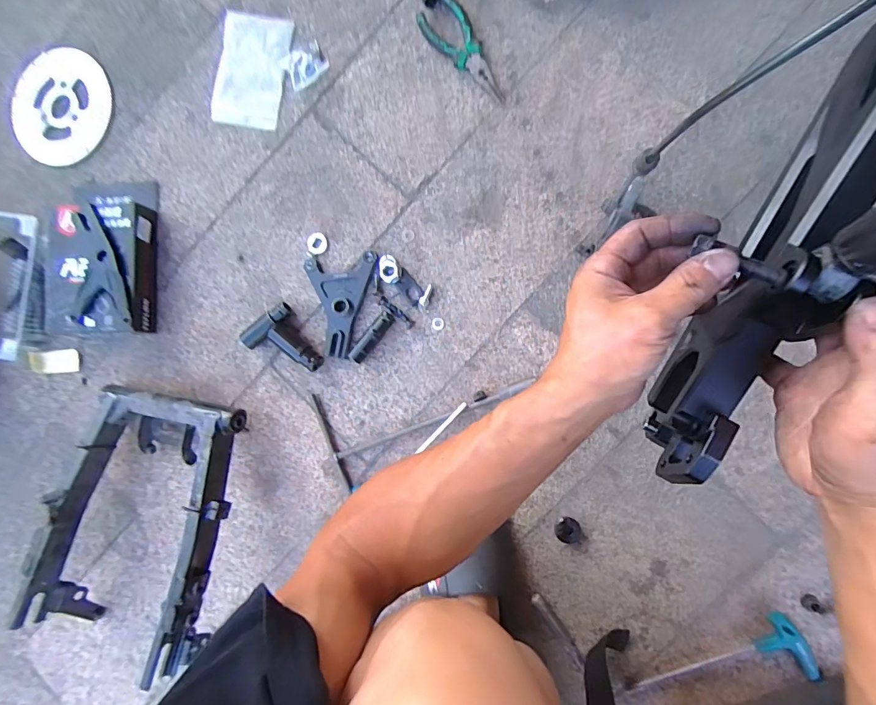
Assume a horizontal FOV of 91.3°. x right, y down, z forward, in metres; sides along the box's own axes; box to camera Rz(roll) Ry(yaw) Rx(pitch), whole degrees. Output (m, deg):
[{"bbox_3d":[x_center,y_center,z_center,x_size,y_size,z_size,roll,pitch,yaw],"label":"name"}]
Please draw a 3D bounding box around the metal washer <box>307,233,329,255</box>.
[{"bbox_3d":[-0.164,-0.148,0.584,0.029,0.004,0.029,0,89,10],"label":"metal washer"}]

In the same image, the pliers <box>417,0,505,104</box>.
[{"bbox_3d":[0.038,-0.387,0.547,0.051,0.018,0.152,-40,83,7],"label":"pliers"}]

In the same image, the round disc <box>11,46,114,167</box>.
[{"bbox_3d":[-0.571,-0.372,0.649,0.159,0.019,0.169,0,85,3],"label":"round disc"}]

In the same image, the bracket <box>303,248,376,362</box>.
[{"bbox_3d":[-0.125,-0.062,0.568,0.091,0.018,0.132,-4,88,10],"label":"bracket"}]

